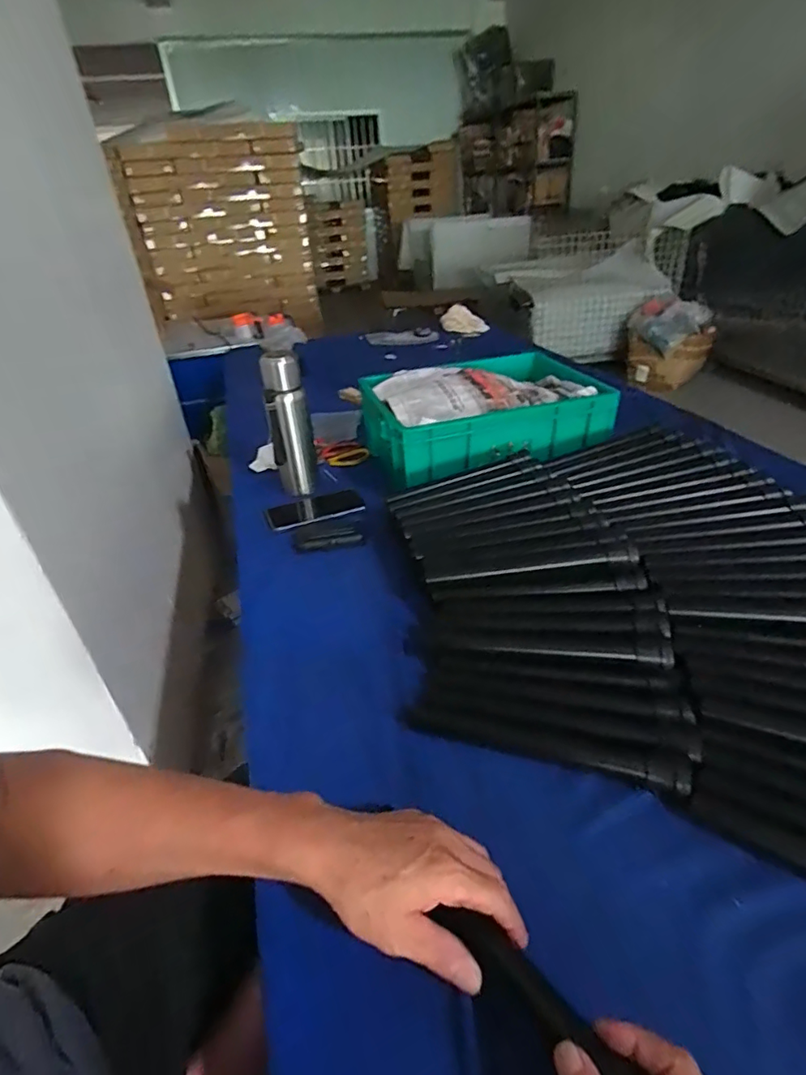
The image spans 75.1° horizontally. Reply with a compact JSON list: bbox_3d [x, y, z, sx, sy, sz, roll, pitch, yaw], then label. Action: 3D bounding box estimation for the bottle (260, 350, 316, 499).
[{"bbox_3d":[-0.193,-0.182,0.909,0.072,0.255,0.077,-12,35,-12],"label":"bottle"}]

